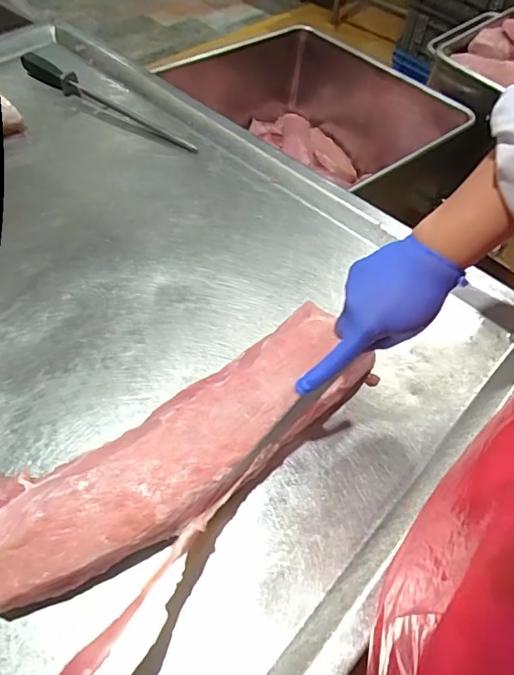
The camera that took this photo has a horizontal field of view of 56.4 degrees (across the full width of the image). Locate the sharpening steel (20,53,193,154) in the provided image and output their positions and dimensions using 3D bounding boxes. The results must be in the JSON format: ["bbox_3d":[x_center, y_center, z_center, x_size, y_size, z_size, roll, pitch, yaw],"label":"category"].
[{"bbox_3d":[-0.264,-0.421,0.847,0.386,0.038,0.032,30,59,15],"label":"sharpening steel"}]

